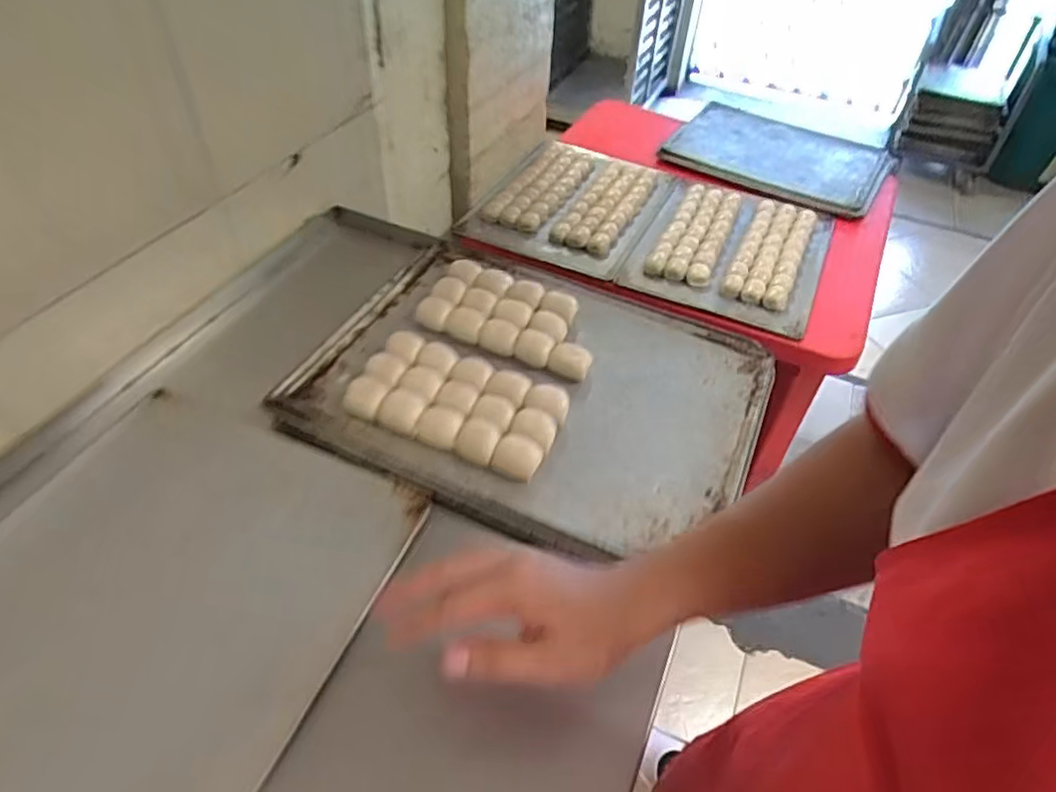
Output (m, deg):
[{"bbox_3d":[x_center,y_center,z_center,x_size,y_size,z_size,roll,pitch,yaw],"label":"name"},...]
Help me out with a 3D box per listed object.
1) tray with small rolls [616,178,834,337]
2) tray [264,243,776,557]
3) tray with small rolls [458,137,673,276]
[{"bbox_3d":[0.394,-0.296,1.196,0.335,0.039,0.451,21,50,15],"label":"tray with small rolls"},{"bbox_3d":[0.007,-0.021,0.684,0.462,0.038,0.352,21,52,12],"label":"tray"},{"bbox_3d":[0.098,-0.409,1.303,0.331,0.040,0.468,21,49,14],"label":"tray with small rolls"}]

